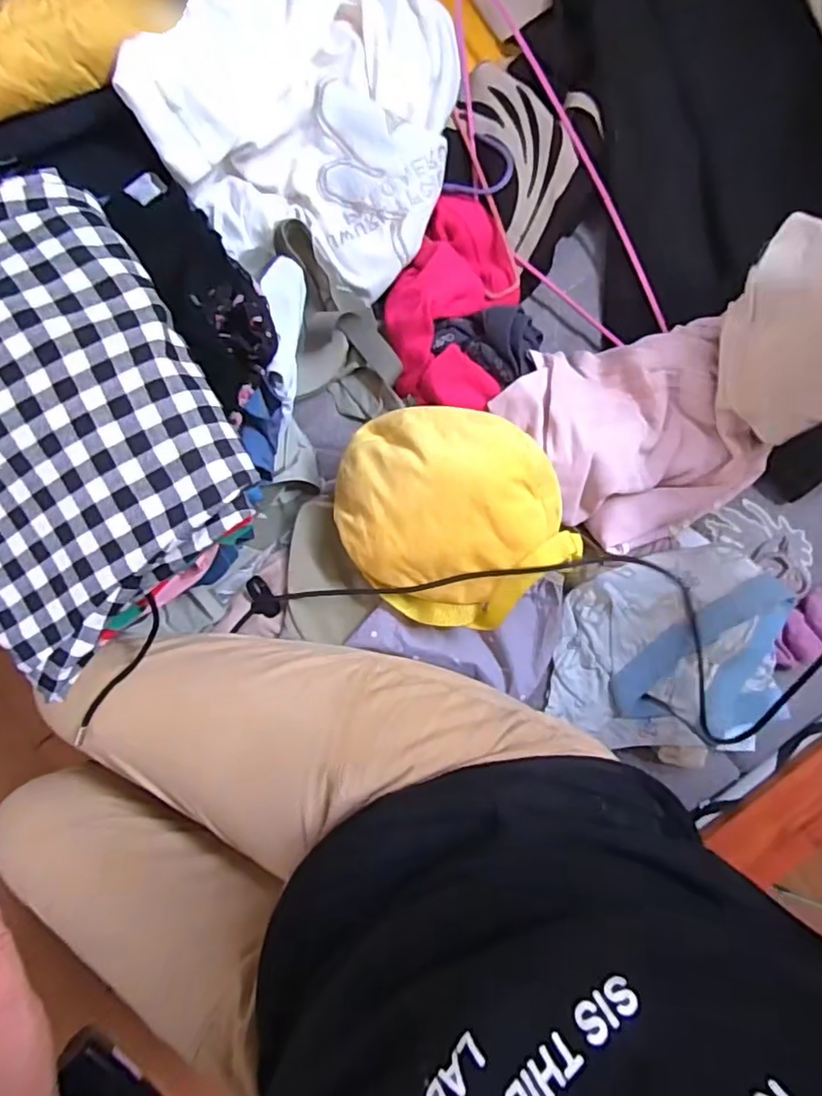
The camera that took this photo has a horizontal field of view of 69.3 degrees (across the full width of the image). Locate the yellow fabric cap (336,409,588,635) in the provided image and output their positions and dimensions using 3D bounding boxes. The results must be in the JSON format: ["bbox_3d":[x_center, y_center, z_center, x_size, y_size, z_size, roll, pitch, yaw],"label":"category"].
[{"bbox_3d":[0.028,-0.020,0.479,0.172,0.045,0.185,6,111,15],"label":"yellow fabric cap"}]

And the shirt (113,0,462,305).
[{"bbox_3d":[-0.081,-0.390,0.506,0.251,0.076,0.278,23,88,0],"label":"shirt"}]

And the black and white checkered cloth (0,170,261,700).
[{"bbox_3d":[-0.247,-0.077,0.385,0.226,0.049,0.284,-33,89,-1],"label":"black and white checkered cloth"}]

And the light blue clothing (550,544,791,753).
[{"bbox_3d":[0.235,0.091,0.532,0.196,0.044,0.177,0,88,-1],"label":"light blue clothing"}]

